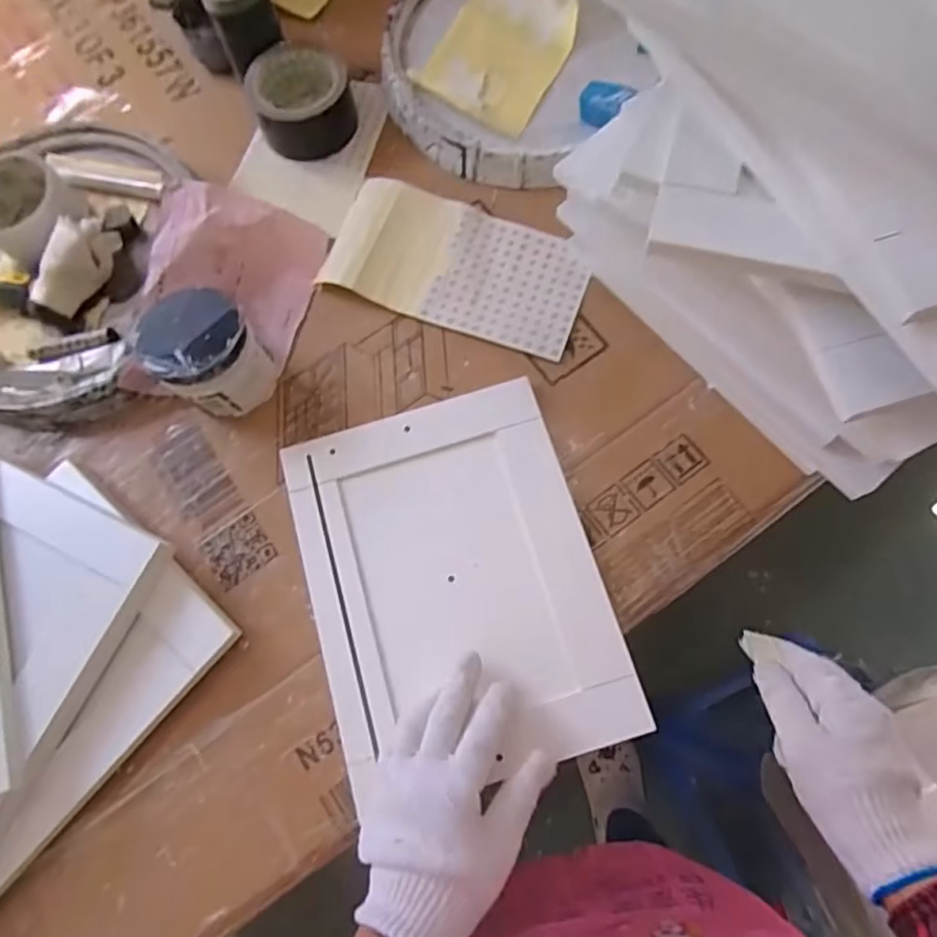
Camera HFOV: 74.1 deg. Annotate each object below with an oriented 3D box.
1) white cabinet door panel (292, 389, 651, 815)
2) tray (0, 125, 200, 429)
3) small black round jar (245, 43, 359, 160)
[{"bbox_3d":[-0.011,0.083,0.476,0.216,0.013,0.277,-16,75,-2],"label":"white cabinet door panel"},{"bbox_3d":[-0.388,-0.185,0.546,0.246,0.066,0.282,6,75,4],"label":"tray"},{"bbox_3d":[-0.158,-0.355,0.600,0.092,0.054,0.088,0,75,2],"label":"small black round jar"}]

